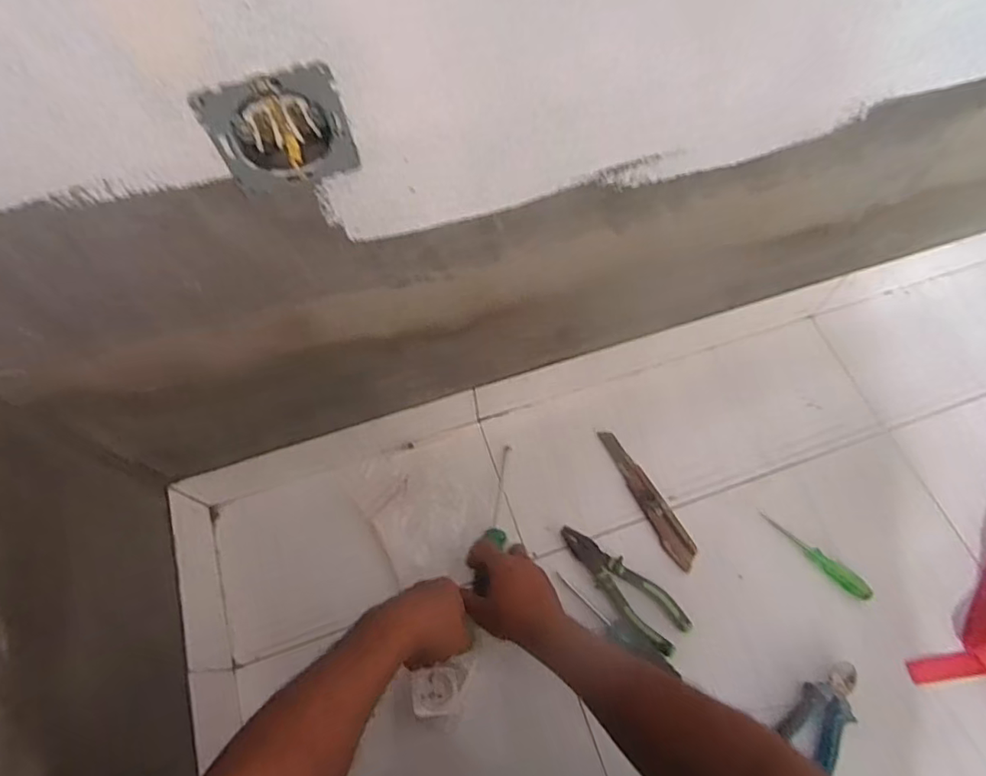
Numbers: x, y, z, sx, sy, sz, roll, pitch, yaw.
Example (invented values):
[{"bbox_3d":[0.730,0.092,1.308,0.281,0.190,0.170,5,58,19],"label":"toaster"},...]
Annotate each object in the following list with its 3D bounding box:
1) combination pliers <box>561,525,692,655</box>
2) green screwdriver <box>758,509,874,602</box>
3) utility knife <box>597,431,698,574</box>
[{"bbox_3d":[0.147,0.231,0.675,0.171,0.022,0.054,40,72,17],"label":"combination pliers"},{"bbox_3d":[0.386,0.197,0.689,0.020,0.013,0.140,-41,71,-16],"label":"green screwdriver"},{"bbox_3d":[0.193,0.135,0.722,0.034,0.010,0.188,-25,67,-10],"label":"utility knife"}]

